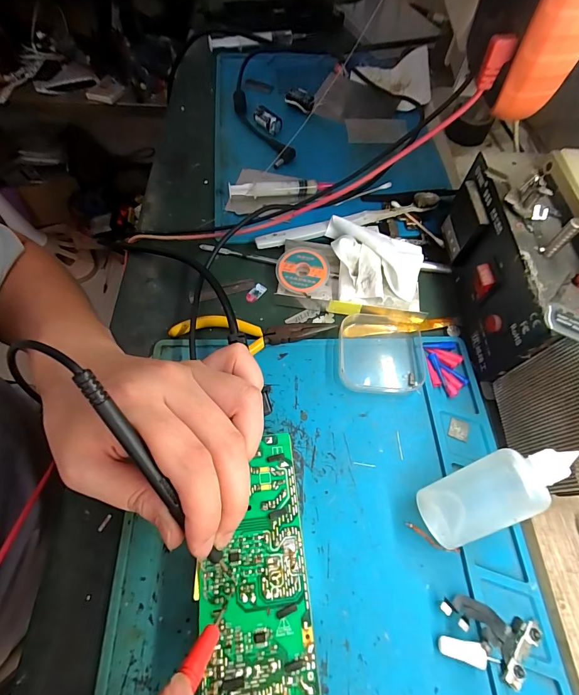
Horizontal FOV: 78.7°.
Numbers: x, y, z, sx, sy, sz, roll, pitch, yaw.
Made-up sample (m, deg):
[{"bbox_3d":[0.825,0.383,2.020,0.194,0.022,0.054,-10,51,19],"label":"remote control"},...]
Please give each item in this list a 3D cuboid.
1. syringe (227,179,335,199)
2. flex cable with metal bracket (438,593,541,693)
[{"bbox_3d":[-0.010,-0.160,0.356,0.101,0.016,0.013,-4,62,-3],"label":"syringe"},{"bbox_3d":[0.110,0.162,0.195,0.053,0.009,0.031,16,62,7],"label":"flex cable with metal bracket"}]

